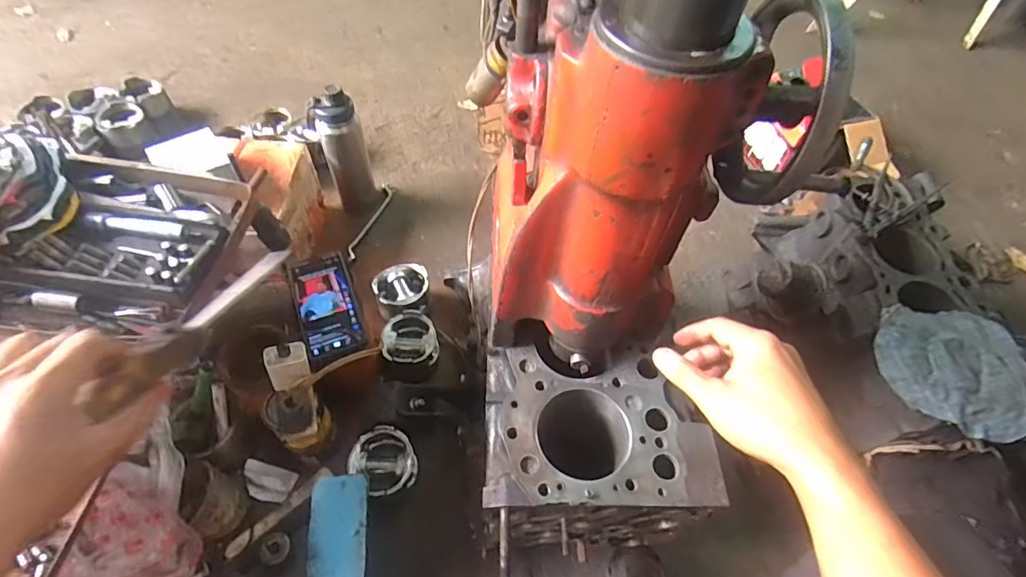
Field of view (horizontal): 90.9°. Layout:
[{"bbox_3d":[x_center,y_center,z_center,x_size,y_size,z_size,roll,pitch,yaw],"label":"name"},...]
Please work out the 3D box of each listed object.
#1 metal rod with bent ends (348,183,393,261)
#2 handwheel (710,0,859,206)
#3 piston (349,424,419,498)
[{"bbox_3d":[-0.297,-0.141,1.050,0.029,0.012,0.218,13,56,5],"label":"metal rod with bent ends"},{"bbox_3d":[0.203,-0.142,0.389,0.030,0.151,0.142,-4,56,-7],"label":"handwheel"},{"bbox_3d":[-0.188,0.250,0.733,0.090,0.062,0.083,2,55,-2],"label":"piston"}]

